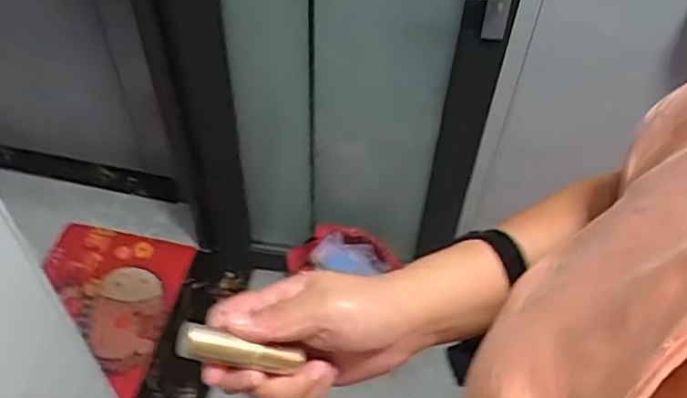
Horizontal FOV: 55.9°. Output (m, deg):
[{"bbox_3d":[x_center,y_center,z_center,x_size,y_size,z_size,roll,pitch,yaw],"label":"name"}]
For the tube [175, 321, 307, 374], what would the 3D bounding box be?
[{"bbox_3d":[-0.061,0.091,0.391,0.078,0.014,0.016,19,44,-27],"label":"tube"}]

